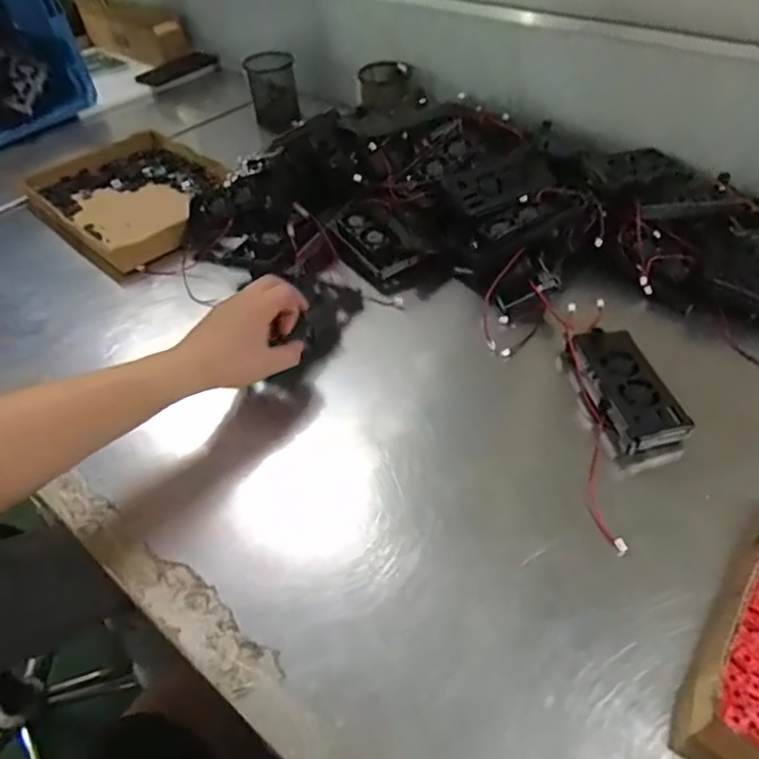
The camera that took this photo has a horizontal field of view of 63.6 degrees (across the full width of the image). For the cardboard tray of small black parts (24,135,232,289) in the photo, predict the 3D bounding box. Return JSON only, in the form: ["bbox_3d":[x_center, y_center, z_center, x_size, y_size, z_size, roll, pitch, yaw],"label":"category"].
[{"bbox_3d":[-0.362,-0.279,0.910,0.243,0.035,0.337,-36,52,-27],"label":"cardboard tray of small black parts"}]

